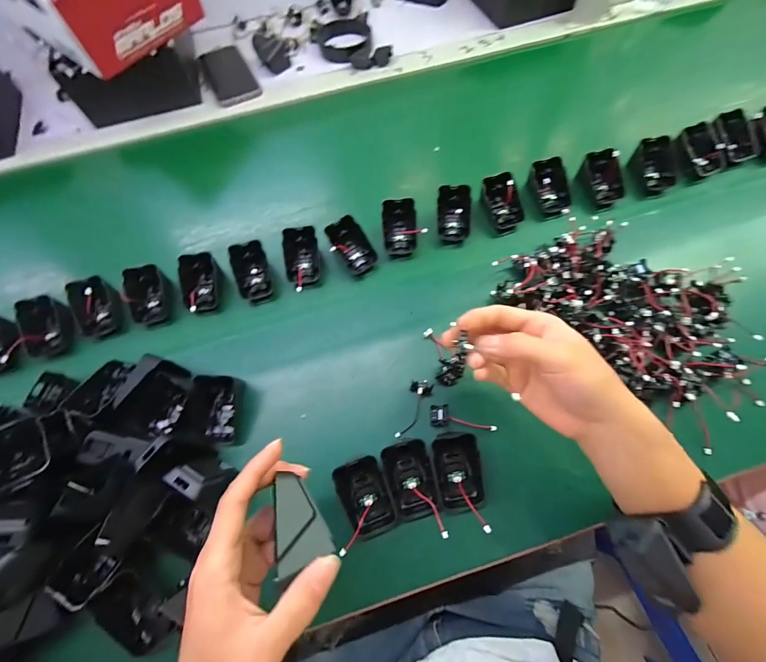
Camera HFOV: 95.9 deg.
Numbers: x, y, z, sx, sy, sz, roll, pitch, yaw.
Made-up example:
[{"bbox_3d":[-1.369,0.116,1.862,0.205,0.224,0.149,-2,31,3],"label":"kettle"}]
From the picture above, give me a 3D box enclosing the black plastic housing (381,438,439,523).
[{"bbox_3d":[0.027,0.140,0.327,0.042,0.036,0.067,-14,66,-4],"label":"black plastic housing"}]

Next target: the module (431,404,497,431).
[{"bbox_3d":[0.084,0.090,0.357,0.068,0.016,0.021,5,66,4],"label":"module"}]

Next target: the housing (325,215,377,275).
[{"bbox_3d":[-0.039,-0.108,0.437,0.039,0.018,0.068,-34,102,-9],"label":"housing"}]

